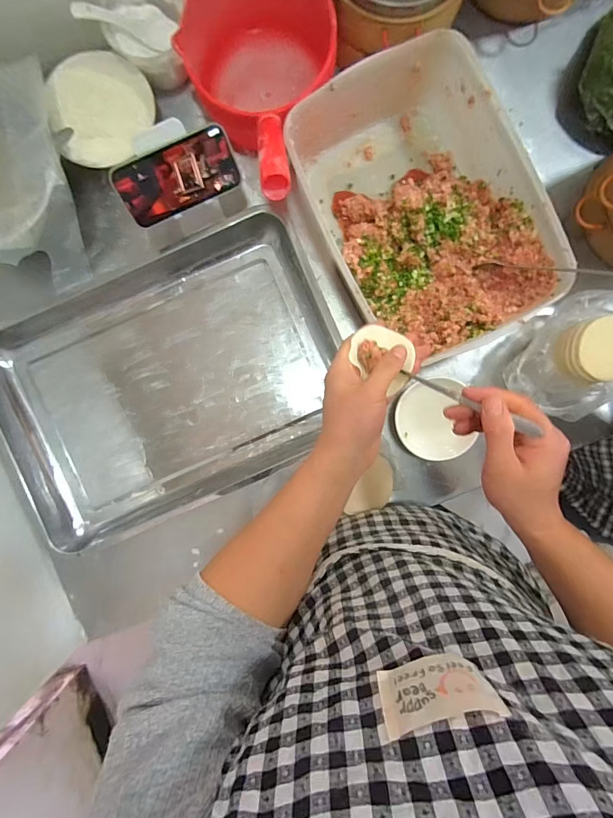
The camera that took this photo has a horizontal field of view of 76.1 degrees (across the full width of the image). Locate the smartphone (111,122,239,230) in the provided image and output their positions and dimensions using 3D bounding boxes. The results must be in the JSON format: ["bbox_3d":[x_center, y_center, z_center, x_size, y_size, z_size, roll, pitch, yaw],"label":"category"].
[{"bbox_3d":[-0.162,-0.293,0.496,0.150,0.010,0.071,-26,130,-2],"label":"smartphone"}]

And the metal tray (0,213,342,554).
[{"bbox_3d":[-0.204,-0.038,0.585,0.500,0.050,0.352,-24,89,0],"label":"metal tray"}]

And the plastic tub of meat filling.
[{"bbox_3d":[0.147,-0.252,0.530,0.251,0.121,0.357,-26,89,0],"label":"plastic tub of meat filling"}]

